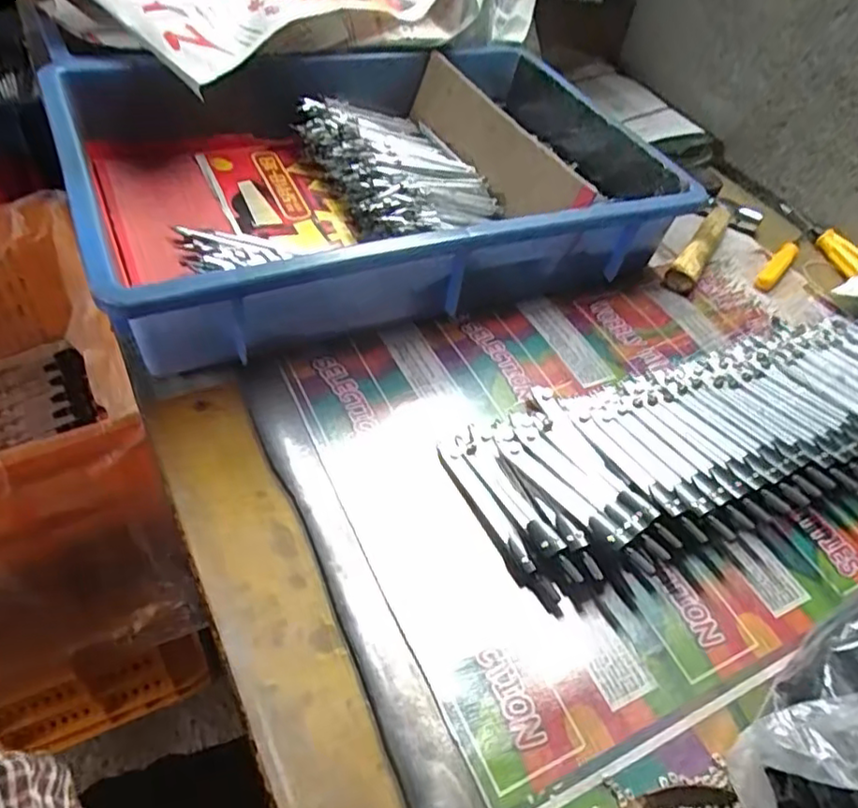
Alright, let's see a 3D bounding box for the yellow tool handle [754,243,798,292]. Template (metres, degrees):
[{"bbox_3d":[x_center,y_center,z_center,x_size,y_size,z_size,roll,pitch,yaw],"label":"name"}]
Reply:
[{"bbox_3d":[0.307,-0.122,0.562,0.016,0.014,0.077,36,52,20],"label":"yellow tool handle"}]

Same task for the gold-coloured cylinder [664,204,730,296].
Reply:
[{"bbox_3d":[0.241,-0.138,0.563,0.023,0.019,0.136,33,51,17],"label":"gold-coloured cylinder"}]

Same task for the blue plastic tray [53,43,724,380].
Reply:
[{"bbox_3d":[-0.043,-0.188,0.513,0.418,0.094,0.298,-16,54,-24],"label":"blue plastic tray"}]

